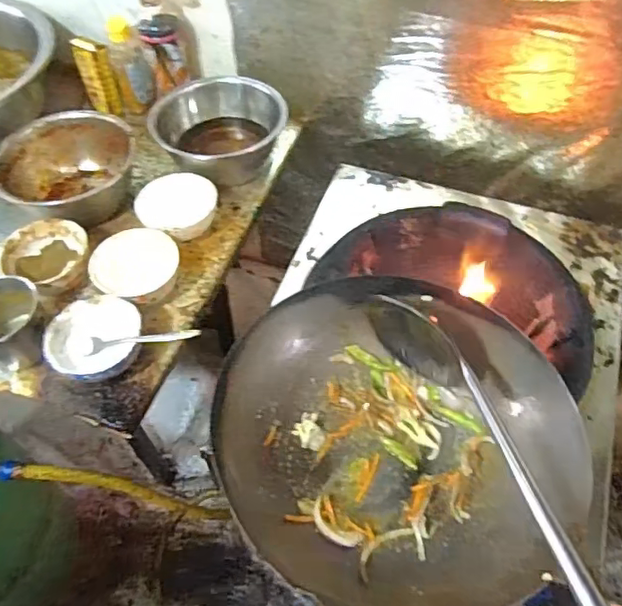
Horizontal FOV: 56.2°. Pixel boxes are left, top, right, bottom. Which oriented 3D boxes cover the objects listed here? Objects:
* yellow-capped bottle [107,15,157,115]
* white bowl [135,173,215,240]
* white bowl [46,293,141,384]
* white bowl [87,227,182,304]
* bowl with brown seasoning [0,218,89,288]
[{"bbox_3d":[-0.301,-0.397,0.977,0.064,0.144,0.047,-16,56,-11],"label":"yellow-capped bottle"},{"bbox_3d":[-0.189,-0.135,0.831,0.112,0.049,0.115,-25,58,-16],"label":"white bowl"},{"bbox_3d":[-0.255,0.048,0.697,0.106,0.047,0.101,0,54,0],"label":"white bowl"},{"bbox_3d":[-0.227,-0.043,0.753,0.104,0.052,0.097,0,54,0],"label":"white bowl"},{"bbox_3d":[-0.349,-0.057,0.792,0.105,0.064,0.101,0,54,0],"label":"bowl with brown seasoning"}]

